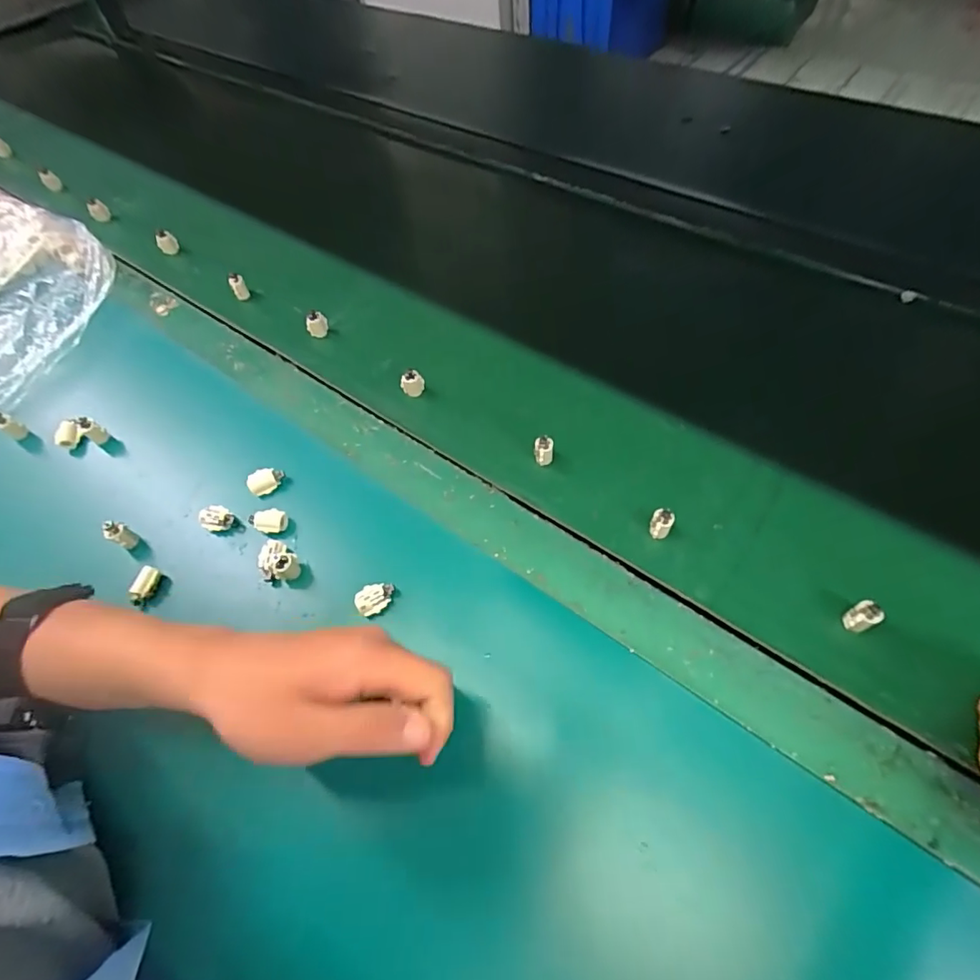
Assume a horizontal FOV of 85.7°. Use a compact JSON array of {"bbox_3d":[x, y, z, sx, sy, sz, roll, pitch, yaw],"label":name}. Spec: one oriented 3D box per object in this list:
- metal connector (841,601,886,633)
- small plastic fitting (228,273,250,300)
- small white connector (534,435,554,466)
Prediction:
[{"bbox_3d":[0.240,0.082,0.341,0.012,0.023,0.015,-25,60,-12],"label":"metal connector"},{"bbox_3d":[-0.275,-0.222,0.578,0.015,0.028,0.010,-29,61,-14],"label":"small plastic fitting"},{"bbox_3d":[0.044,-0.031,0.431,0.015,0.025,0.014,-1,58,2],"label":"small white connector"}]

